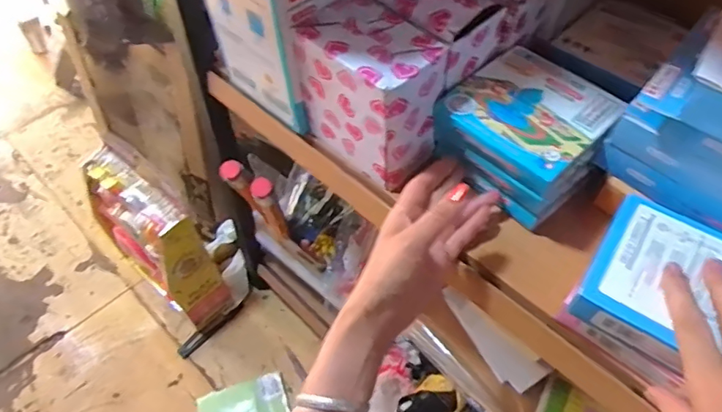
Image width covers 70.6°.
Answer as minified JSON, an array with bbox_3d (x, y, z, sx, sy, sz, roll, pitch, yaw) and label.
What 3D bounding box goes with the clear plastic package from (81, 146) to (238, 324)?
[{"bbox_3d":[-0.369,0.059,0.908,0.260,0.276,0.088,35,60,22],"label":"clear plastic package"}]

